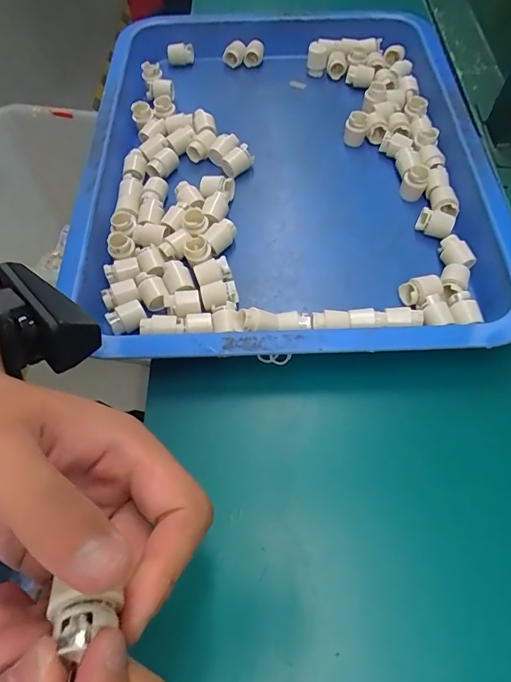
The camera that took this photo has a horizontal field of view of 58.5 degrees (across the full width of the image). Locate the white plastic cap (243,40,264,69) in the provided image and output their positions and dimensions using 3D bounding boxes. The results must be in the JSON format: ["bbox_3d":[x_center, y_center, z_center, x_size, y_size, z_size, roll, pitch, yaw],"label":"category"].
[{"bbox_3d":[-0.002,-0.325,0.518,0.021,0.020,0.015,7,60,1],"label":"white plastic cap"}]

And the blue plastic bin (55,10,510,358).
[{"bbox_3d":[0.027,-0.178,0.431,0.347,0.067,0.444,-1,60,0],"label":"blue plastic bin"}]

